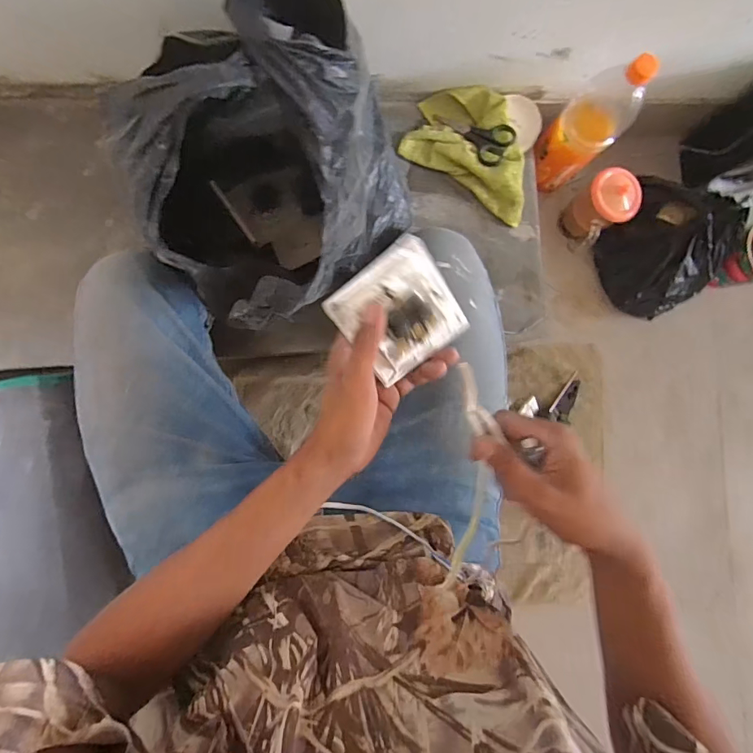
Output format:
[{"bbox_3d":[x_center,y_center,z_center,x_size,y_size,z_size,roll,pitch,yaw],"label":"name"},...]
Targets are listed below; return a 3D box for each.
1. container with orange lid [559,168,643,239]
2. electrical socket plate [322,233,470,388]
[{"bbox_3d":[0.360,-0.274,0.734,0.076,0.119,0.081,-26,91,-5],"label":"container with orange lid"},{"bbox_3d":[0.022,-0.046,0.341,0.087,0.029,0.088,-38,113,-2],"label":"electrical socket plate"}]

